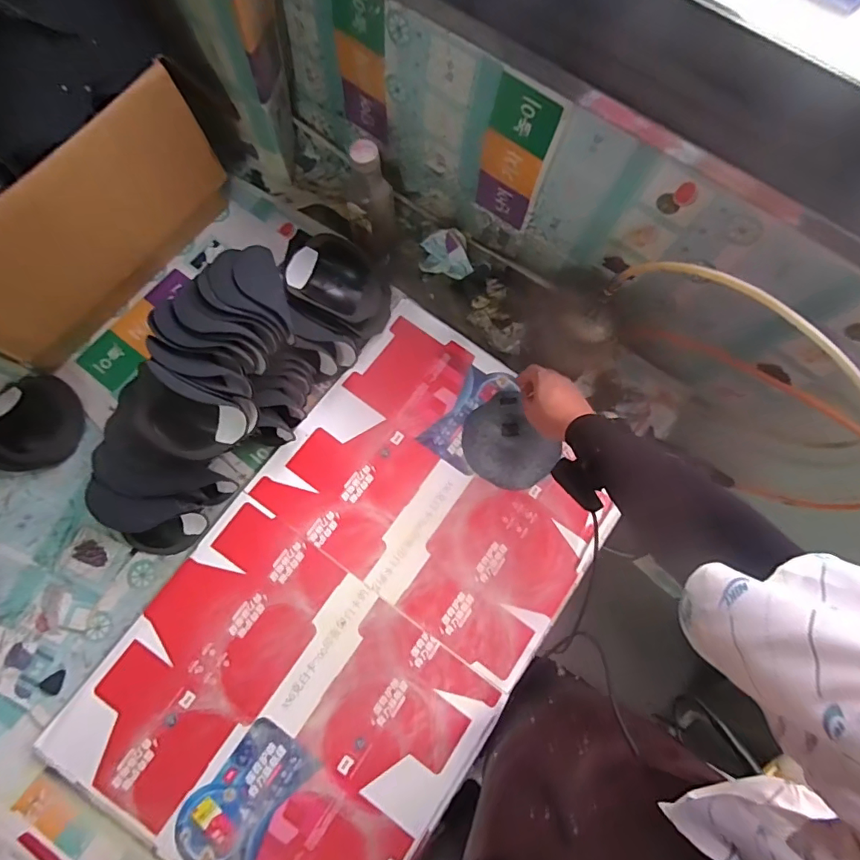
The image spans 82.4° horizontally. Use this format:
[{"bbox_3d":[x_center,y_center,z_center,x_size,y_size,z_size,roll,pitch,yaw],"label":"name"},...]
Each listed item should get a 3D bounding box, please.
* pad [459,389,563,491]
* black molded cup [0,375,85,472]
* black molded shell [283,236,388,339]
[{"bbox_3d":[0.121,0.022,0.759,0.123,0.006,0.141,-38,79,-10],"label":"pad"},{"bbox_3d":[-0.592,-0.013,0.724,0.124,0.062,0.133,0,75,-1],"label":"black molded cup"},{"bbox_3d":[-0.139,-0.209,0.747,0.151,0.100,0.115,30,76,7],"label":"black molded shell"}]

